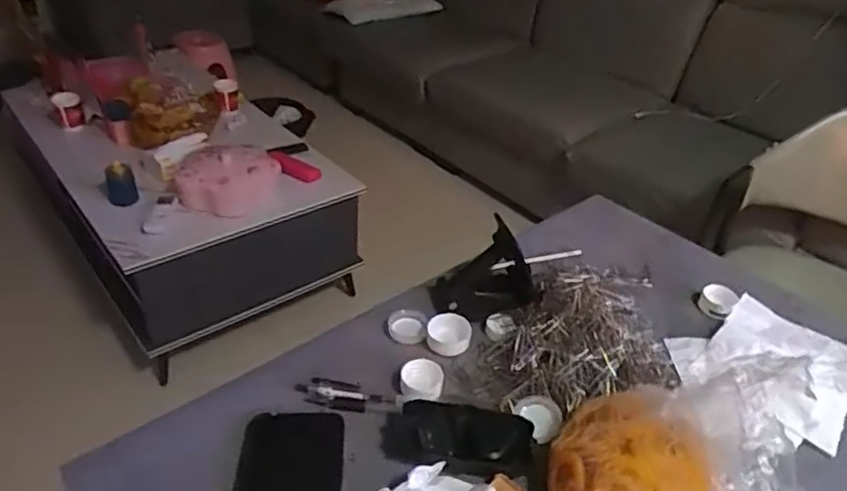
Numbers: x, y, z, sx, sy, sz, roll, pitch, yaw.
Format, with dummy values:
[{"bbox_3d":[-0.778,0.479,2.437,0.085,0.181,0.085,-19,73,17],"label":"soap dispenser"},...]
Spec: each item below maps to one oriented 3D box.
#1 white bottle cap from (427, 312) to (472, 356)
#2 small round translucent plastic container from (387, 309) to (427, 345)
[{"bbox_3d":[0.025,0.090,0.612,0.042,0.023,0.046,3,36,-2],"label":"white bottle cap"},{"bbox_3d":[-0.017,0.082,0.629,0.039,0.013,0.038,3,36,-2],"label":"small round translucent plastic container"}]

